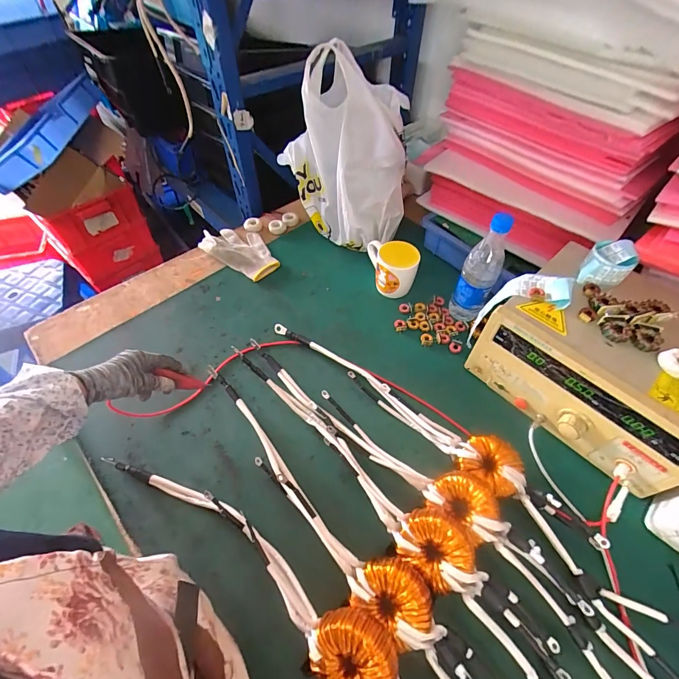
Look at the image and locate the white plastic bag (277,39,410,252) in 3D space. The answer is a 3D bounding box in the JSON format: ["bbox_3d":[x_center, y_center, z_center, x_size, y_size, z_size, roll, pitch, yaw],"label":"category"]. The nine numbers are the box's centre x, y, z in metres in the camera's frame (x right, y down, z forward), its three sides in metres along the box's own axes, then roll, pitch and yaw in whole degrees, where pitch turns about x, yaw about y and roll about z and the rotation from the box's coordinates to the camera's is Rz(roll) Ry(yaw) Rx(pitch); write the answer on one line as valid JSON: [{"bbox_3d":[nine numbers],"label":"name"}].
[{"bbox_3d":[0.011,-0.370,0.771,0.252,0.344,0.188,3,53,1],"label":"white plastic bag"}]

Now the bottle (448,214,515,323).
[{"bbox_3d":[0.260,-0.126,0.668,0.061,0.221,0.054,19,57,13],"label":"bottle"}]

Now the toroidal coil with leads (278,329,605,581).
[{"bbox_3d":[0.113,0.112,0.595,0.597,0.046,0.100,38,62,23],"label":"toroidal coil with leads"}]

